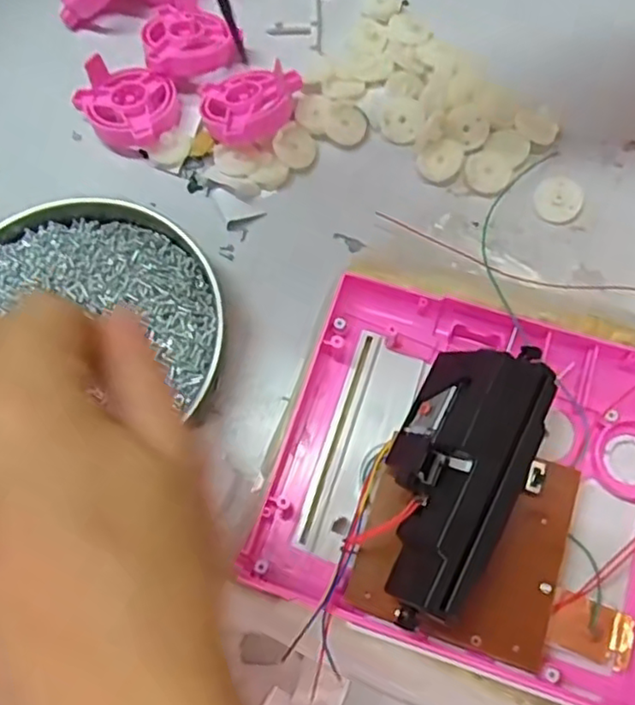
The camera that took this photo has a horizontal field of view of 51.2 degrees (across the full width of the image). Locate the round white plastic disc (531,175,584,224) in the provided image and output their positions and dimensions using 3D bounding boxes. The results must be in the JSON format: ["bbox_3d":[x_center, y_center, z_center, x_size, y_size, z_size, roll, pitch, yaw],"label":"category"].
[{"bbox_3d":[0.122,-0.078,0.335,0.024,0.004,0.023,16,72,7],"label":"round white plastic disc"}]

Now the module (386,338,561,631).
[{"bbox_3d":[0.049,0.043,0.236,0.046,0.029,0.098,26,74,10],"label":"module"}]

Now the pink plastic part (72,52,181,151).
[{"bbox_3d":[-0.103,-0.131,0.353,0.054,0.022,0.042,14,72,7],"label":"pink plastic part"}]

